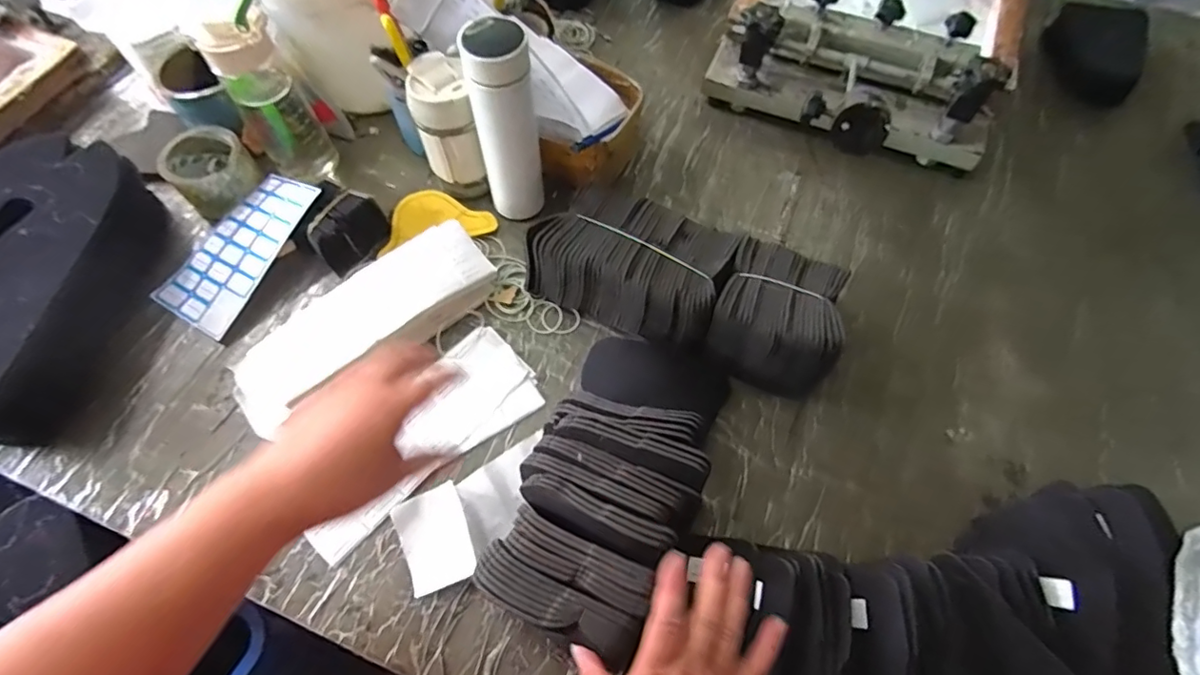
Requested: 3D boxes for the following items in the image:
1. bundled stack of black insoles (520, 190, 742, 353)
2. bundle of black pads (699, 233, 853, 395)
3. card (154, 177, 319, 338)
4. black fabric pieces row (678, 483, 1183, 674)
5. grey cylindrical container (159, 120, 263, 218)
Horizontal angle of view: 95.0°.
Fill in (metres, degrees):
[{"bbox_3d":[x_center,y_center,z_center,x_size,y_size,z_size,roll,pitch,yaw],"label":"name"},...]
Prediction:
[{"bbox_3d":[0.038,-0.080,0.610,0.195,0.096,0.134,25,66,11],"label":"bundled stack of black insoles"},{"bbox_3d":[0.187,-0.025,0.583,0.126,0.097,0.140,19,65,8],"label":"bundle of black pads"},{"bbox_3d":[-0.421,-0.106,0.646,0.117,0.018,0.199,29,80,24],"label":"card"},{"bbox_3d":[0.296,0.232,0.440,0.387,0.058,0.182,-11,64,-8],"label":"black fabric pieces row"},{"bbox_3d":[-0.480,-0.208,0.679,0.082,0.066,0.090,0,64,-1],"label":"grey cylindrical container"}]

